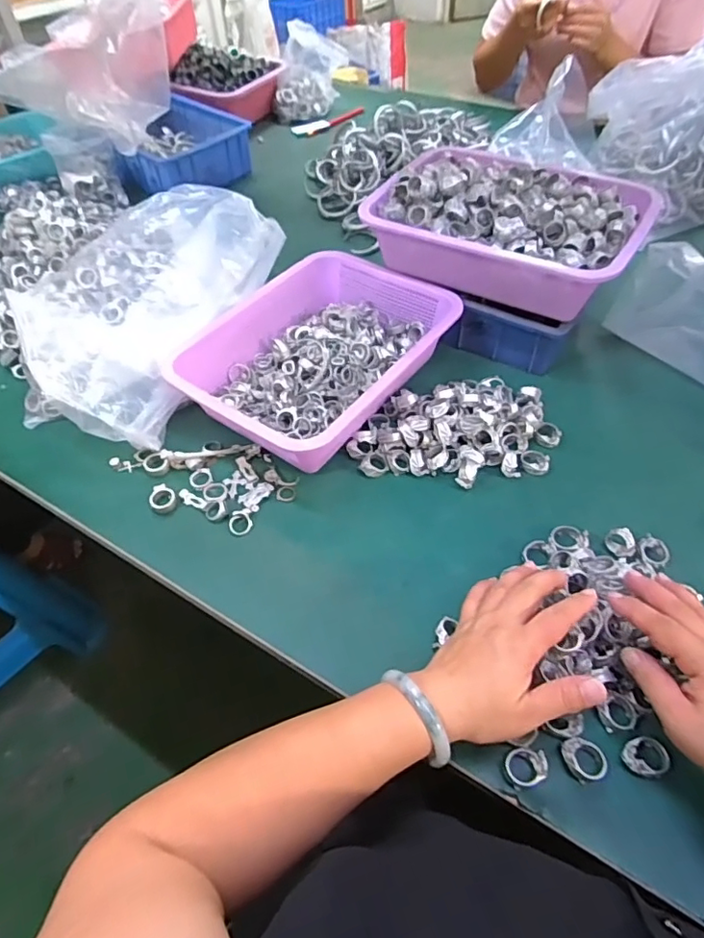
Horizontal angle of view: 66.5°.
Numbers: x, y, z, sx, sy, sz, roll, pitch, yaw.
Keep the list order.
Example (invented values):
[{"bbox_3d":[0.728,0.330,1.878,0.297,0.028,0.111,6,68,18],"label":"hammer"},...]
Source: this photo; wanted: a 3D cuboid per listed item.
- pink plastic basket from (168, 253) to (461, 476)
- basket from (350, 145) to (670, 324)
[{"bbox_3d":[-0.039,-0.133,0.626,0.229,0.071,0.302,32,59,24],"label":"pink plastic basket"},{"bbox_3d":[0.186,-0.295,0.642,0.294,0.095,0.215,27,57,21],"label":"basket"}]

